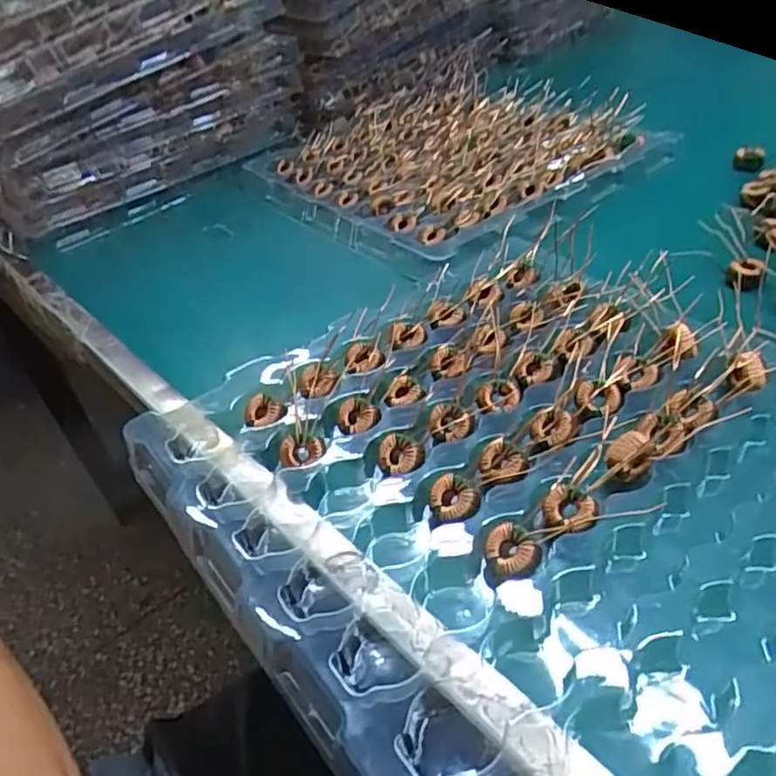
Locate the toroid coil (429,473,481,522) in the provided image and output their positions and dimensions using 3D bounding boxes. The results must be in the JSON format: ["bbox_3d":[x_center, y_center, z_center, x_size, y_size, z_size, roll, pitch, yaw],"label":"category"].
[{"bbox_3d":[0.028,0.049,0.286,0.025,0.009,0.018,23,49,30],"label":"toroid coil"}]

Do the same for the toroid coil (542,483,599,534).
[{"bbox_3d":[0.077,0.051,0.276,0.022,0.007,0.021,-4,41,4],"label":"toroid coil"}]

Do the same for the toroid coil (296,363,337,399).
[{"bbox_3d":[-0.039,-0.003,0.355,0.020,0.005,0.020,0,73,-1],"label":"toroid coil"}]

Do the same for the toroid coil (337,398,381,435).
[{"bbox_3d":[-0.015,0.015,0.335,0.023,0.010,0.018,1,42,9],"label":"toroid coil"}]

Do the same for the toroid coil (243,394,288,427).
[{"bbox_3d":[-0.065,0.012,0.344,0.022,0.010,0.015,2,42,11],"label":"toroid coil"}]

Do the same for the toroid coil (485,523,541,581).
[{"bbox_3d":[0.048,0.065,0.262,0.019,0.010,0.024,-33,47,-26],"label":"toroid coil"}]

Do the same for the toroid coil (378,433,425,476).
[{"bbox_3d":[0.006,0.032,0.310,0.024,0.010,0.018,16,46,25],"label":"toroid coil"}]

